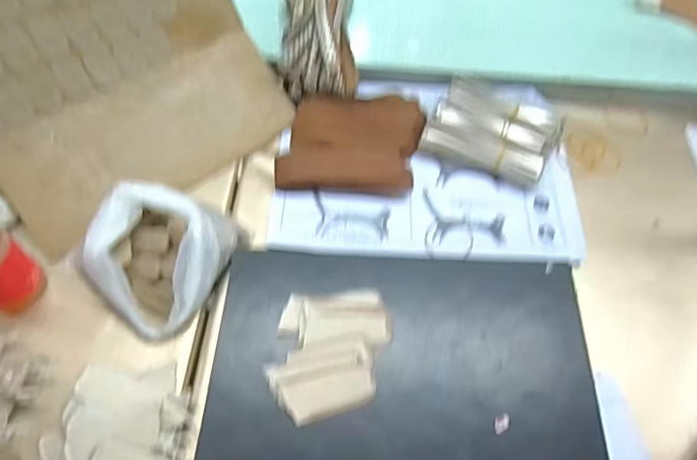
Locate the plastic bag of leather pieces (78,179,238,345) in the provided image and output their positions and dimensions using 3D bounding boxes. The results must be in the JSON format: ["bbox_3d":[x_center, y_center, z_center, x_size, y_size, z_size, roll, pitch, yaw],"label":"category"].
[{"bbox_3d":[-0.165,0.020,0.444,0.105,0.056,0.121,24,62,10],"label":"plastic bag of leather pieces"}]

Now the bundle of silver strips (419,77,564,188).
[{"bbox_3d":[0.153,-0.105,0.547,0.124,0.032,0.099,24,62,10],"label":"bundle of silver strips"}]

